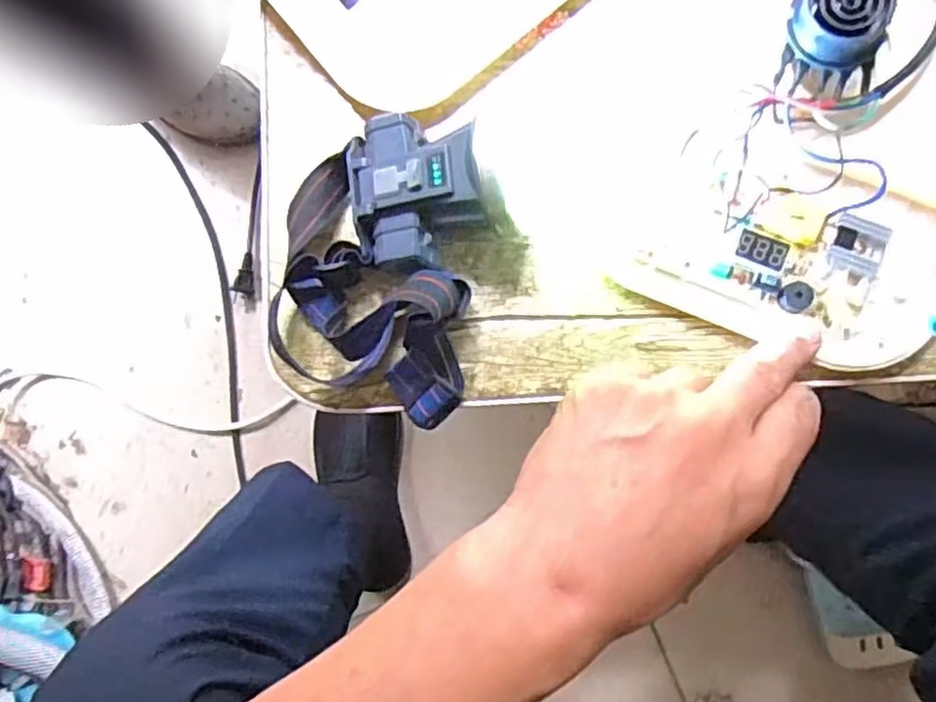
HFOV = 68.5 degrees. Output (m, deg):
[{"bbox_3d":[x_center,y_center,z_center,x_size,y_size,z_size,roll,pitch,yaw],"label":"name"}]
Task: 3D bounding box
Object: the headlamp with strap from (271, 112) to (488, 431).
[{"bbox_3d":[-0.045,-0.042,0.321,0.101,0.051,0.136,11,85,5],"label":"headlamp with strap"}]

